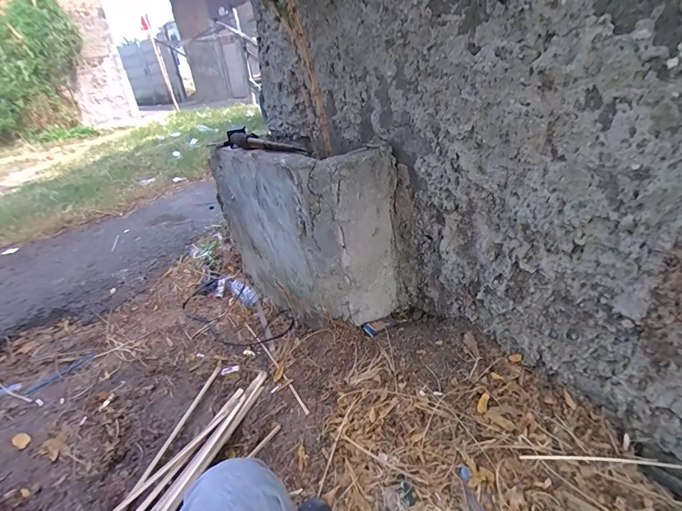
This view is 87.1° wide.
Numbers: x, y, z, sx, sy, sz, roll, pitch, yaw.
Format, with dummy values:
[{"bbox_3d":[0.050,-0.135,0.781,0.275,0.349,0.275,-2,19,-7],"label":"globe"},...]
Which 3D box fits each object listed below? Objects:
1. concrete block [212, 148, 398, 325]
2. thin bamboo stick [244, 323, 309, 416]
[{"bbox_3d":[-0.141,-0.107,1.278,0.320,0.550,0.670,-24,33,-28],"label":"concrete block"},{"bbox_3d":[-0.222,0.336,1.159,0.014,0.008,0.495,-23,33,-25],"label":"thin bamboo stick"}]

